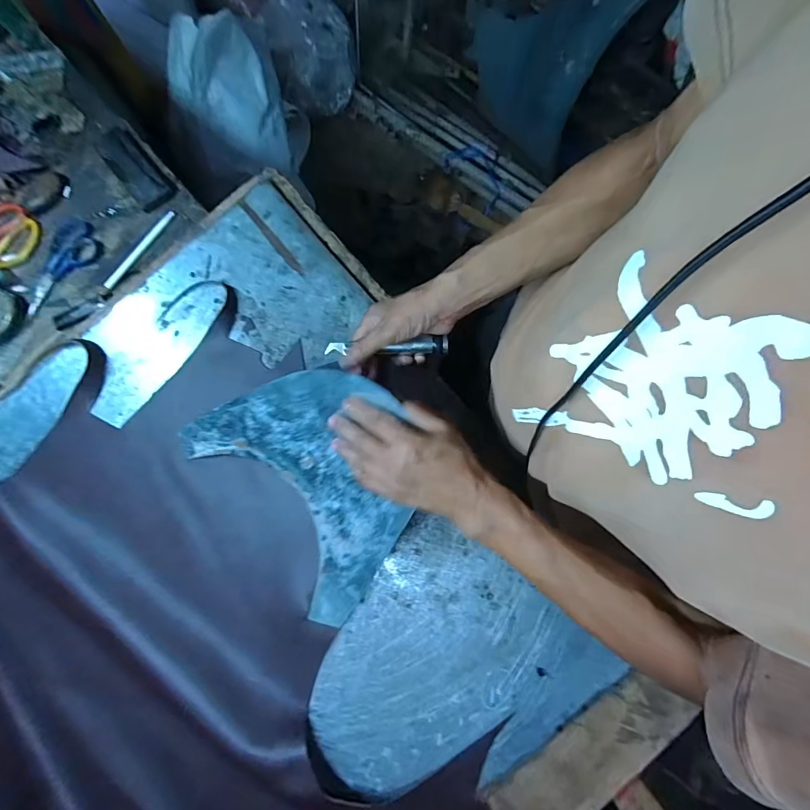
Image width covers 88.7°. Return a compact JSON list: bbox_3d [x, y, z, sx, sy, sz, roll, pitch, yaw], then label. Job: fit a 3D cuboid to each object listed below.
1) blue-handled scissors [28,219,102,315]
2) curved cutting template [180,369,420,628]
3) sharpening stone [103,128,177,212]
[{"bbox_3d":[-0.500,-0.199,0.601,0.057,0.027,0.149,29,81,6],"label":"blue-handled scissors"},{"bbox_3d":[-0.097,0.074,0.452,0.283,0.028,0.263,5,107,18],"label":"curved cutting template"},{"bbox_3d":[-0.403,-0.350,0.618,0.055,0.014,0.143,-41,81,-7],"label":"sharpening stone"}]

